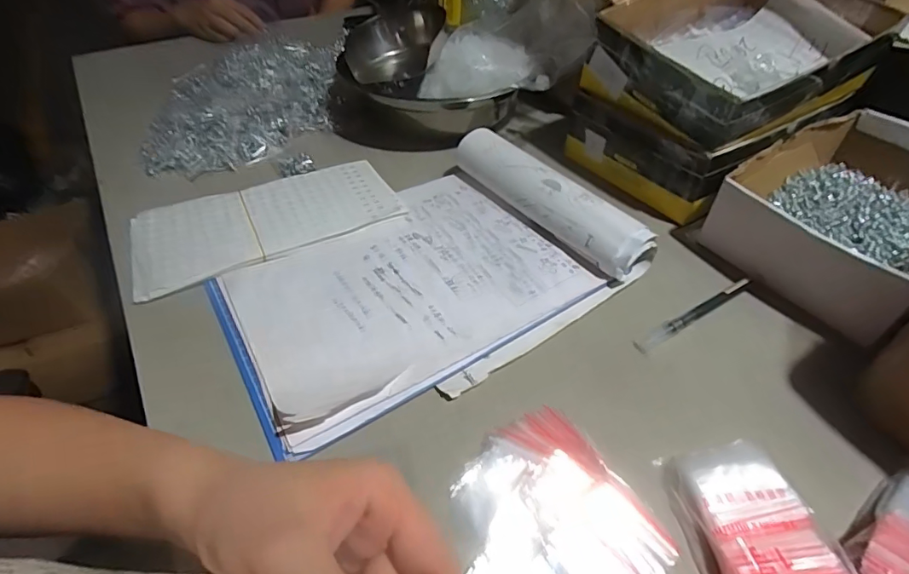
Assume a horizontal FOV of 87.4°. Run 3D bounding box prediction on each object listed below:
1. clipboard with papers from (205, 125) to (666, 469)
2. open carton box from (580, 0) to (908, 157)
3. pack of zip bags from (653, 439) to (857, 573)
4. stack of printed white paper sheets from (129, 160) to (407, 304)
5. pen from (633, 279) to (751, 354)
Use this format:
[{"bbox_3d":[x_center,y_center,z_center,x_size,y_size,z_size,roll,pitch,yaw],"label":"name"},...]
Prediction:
[{"bbox_3d":[-0.030,-0.023,0.396,0.316,0.045,0.224,-27,50,-24],"label":"clipboard with papers"},{"bbox_3d":[0.289,-0.245,0.488,0.268,0.081,0.189,-26,49,-23],"label":"open carton box"},{"bbox_3d":[0.163,0.138,0.243,0.070,0.024,0.121,-2,45,0],"label":"pack of zip bags"},{"bbox_3d":[-0.180,-0.067,0.460,0.238,0.009,0.125,-18,47,-16],"label":"stack of printed white paper sheets"},{"bbox_3d":[0.192,0.022,0.376,0.124,0.006,0.012,-23,48,-20],"label":"pen"}]

